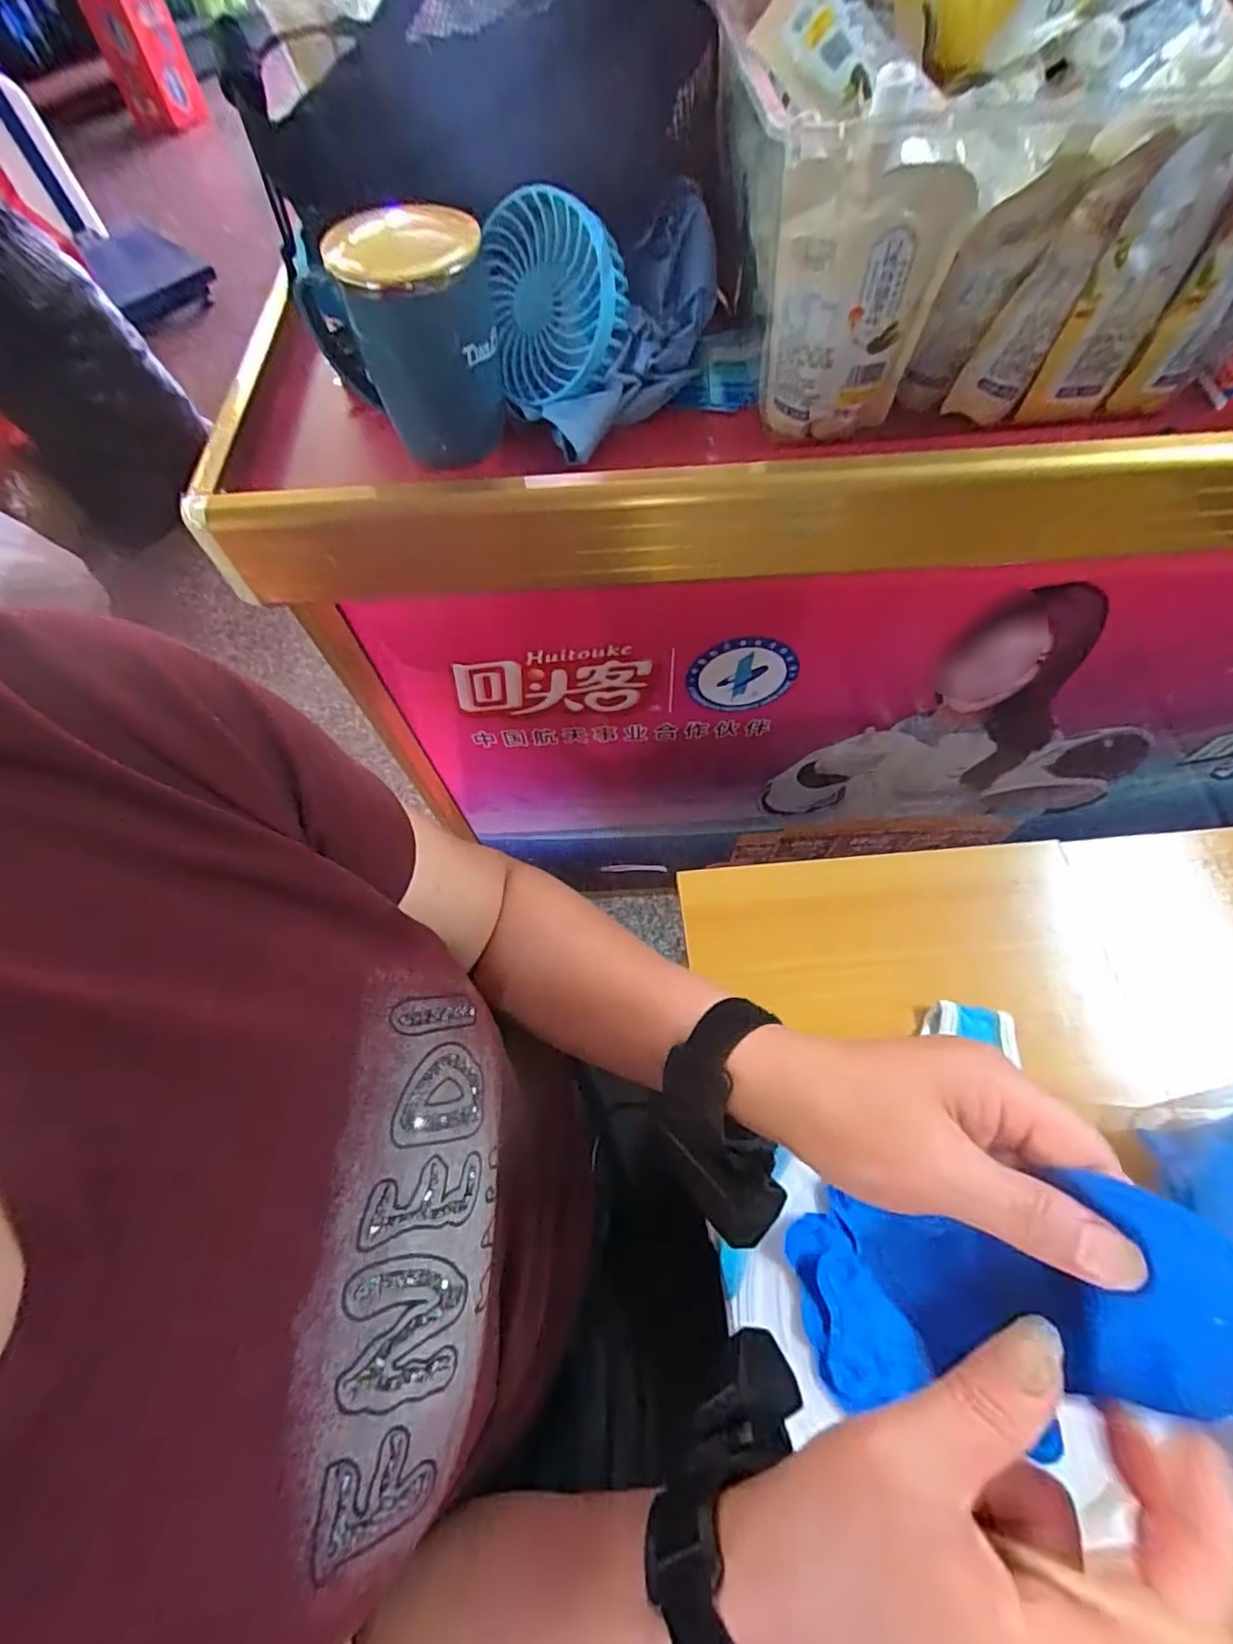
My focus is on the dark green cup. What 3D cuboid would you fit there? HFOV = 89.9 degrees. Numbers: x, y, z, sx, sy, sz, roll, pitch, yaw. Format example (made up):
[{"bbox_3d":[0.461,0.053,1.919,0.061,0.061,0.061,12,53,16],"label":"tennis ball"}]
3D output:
[{"bbox_3d":[-0.124,-0.278,0.372,0.106,0.123,0.081,-14,65,-5],"label":"dark green cup"}]

